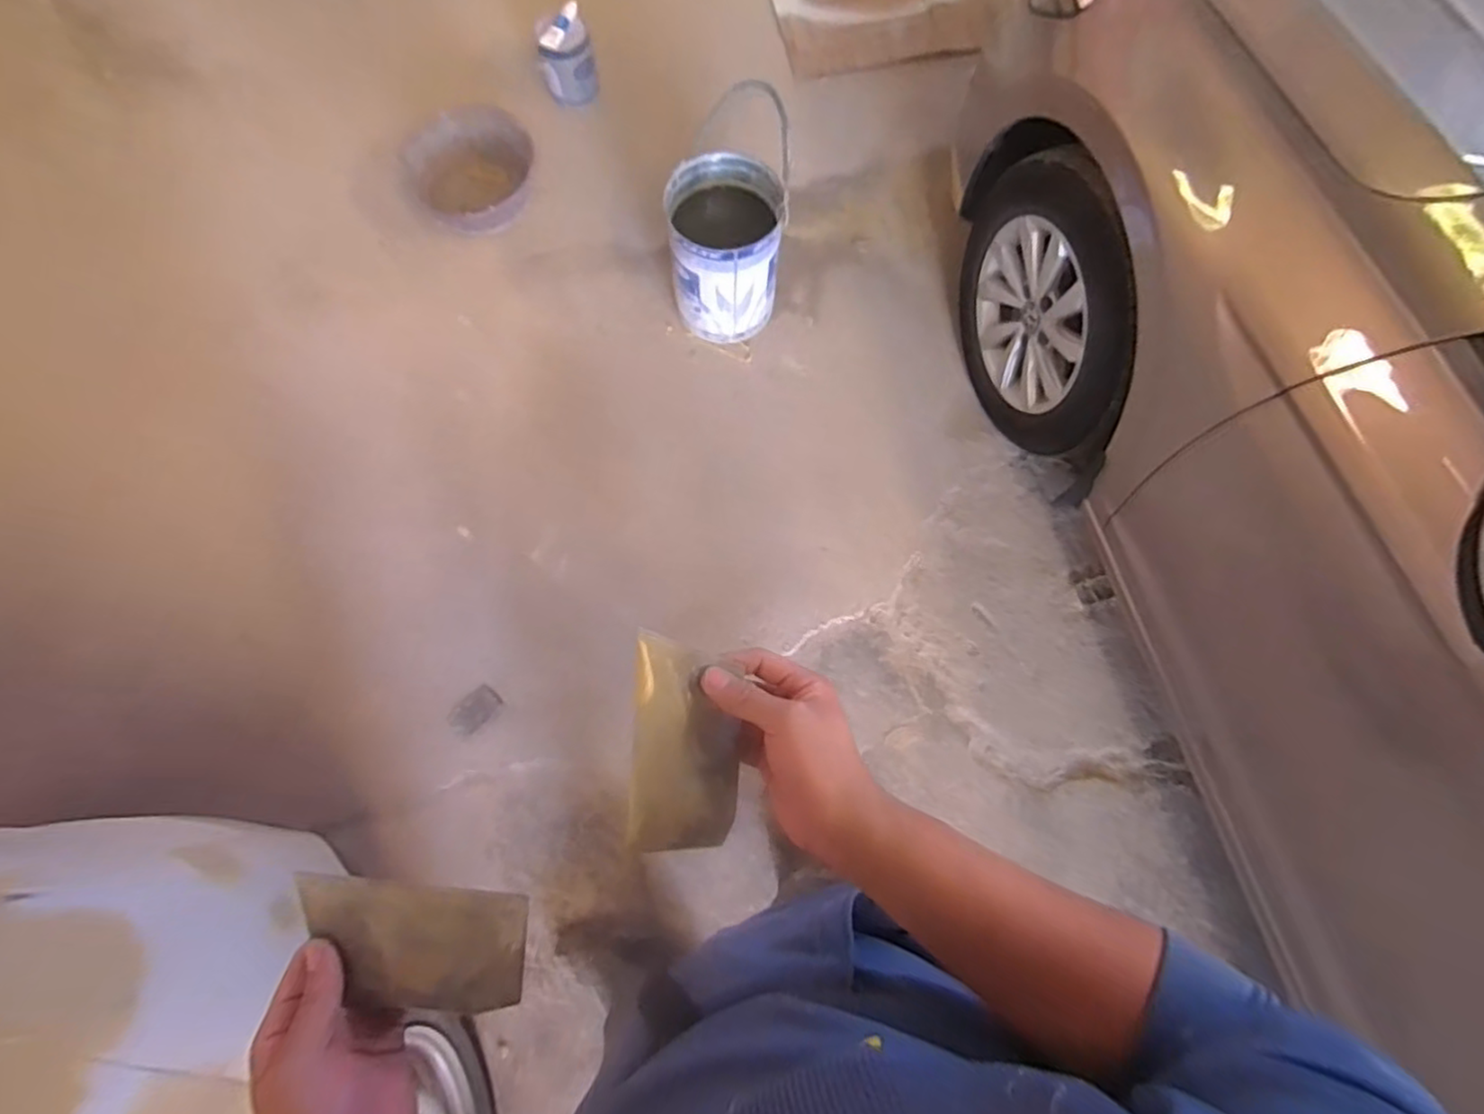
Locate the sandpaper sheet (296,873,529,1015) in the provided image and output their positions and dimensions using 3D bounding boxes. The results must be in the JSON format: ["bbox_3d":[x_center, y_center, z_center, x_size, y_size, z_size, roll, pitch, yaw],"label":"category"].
[{"bbox_3d":[-0.201,0.240,0.407,0.136,0.010,0.080,4,94,2],"label":"sandpaper sheet"}]

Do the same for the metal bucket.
[{"bbox_3d":[-0.036,-0.773,1.596,0.270,0.379,0.339,-2,77,-1],"label":"metal bucket"}]

